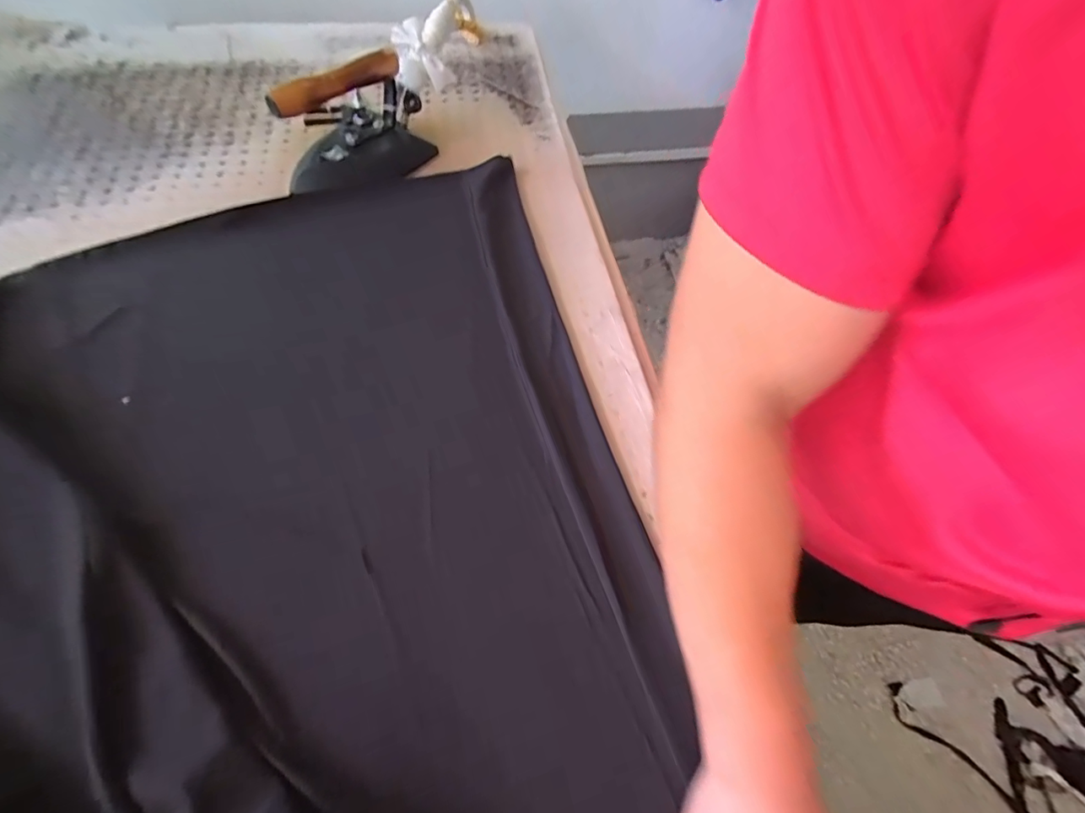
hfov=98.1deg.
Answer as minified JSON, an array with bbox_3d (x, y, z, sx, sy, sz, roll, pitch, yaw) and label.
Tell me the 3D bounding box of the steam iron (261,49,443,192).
[{"bbox_3d":[-0.235,-0.350,0.581,0.096,0.118,0.184,41,66,18],"label":"steam iron"}]

